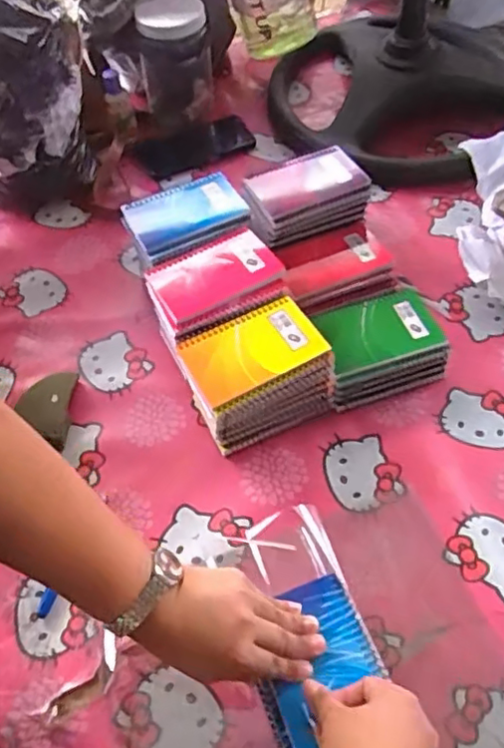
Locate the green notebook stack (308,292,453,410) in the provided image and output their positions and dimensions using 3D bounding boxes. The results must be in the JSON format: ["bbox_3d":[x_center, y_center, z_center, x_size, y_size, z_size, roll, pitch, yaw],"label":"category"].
[{"bbox_3d":[0.139,-0.031,0.686,0.136,0.053,0.106,-16,57,-8],"label":"green notebook stack"}]

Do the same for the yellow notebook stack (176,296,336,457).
[{"bbox_3d":[0.004,0.002,0.646,0.133,0.095,0.099,-22,58,-12],"label":"yellow notebook stack"}]

